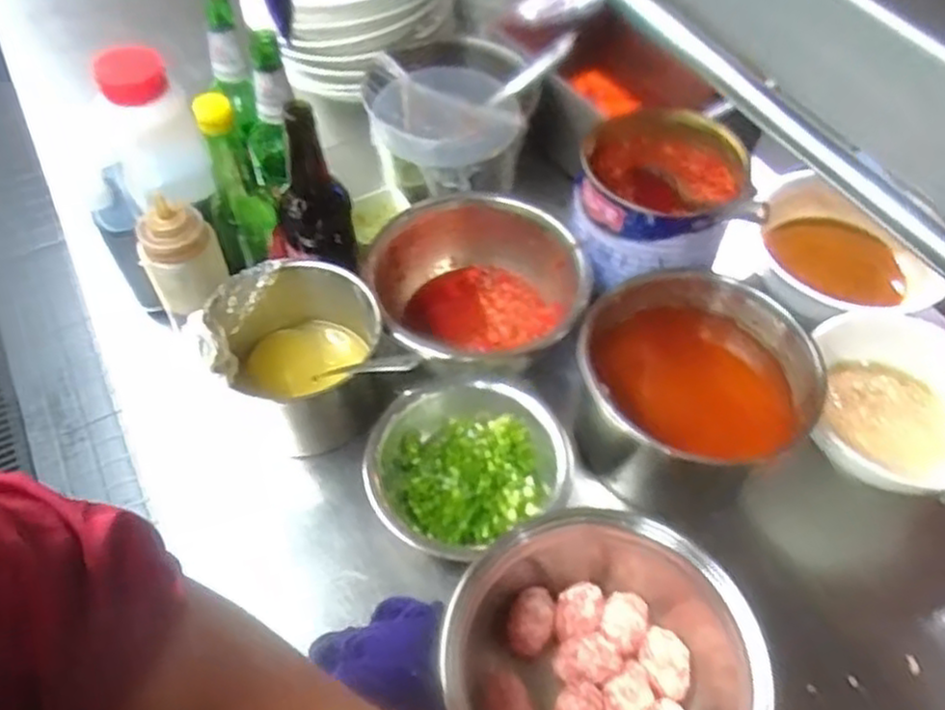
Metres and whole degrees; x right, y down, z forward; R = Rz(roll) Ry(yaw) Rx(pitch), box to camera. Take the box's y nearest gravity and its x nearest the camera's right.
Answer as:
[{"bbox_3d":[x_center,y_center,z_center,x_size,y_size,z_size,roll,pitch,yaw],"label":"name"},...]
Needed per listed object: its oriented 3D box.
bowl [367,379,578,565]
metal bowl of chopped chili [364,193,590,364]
[{"bbox_3d":[-0.004,0.097,0.659,0.179,0.056,0.153,-30,60,-20],"label":"bowl"},{"bbox_3d":[0.003,-0.052,0.745,0.209,0.106,0.185,1,54,0],"label":"metal bowl of chopped chili"}]

